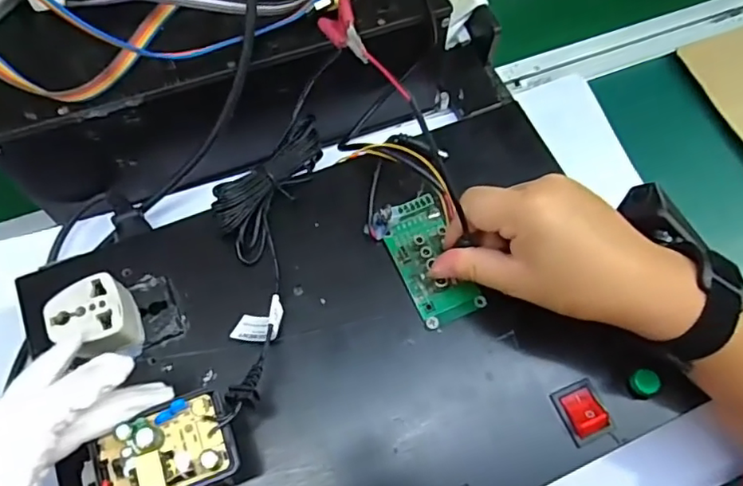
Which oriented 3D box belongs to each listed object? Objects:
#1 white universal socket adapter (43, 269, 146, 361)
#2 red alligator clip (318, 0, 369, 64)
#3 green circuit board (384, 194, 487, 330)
[{"bbox_3d":[-0.149,0.044,0.309,0.037,0.033,0.040,-26,71,-13],"label":"white universal socket adapter"},{"bbox_3d":[-0.015,-0.105,0.281,0.016,0.013,0.031,-18,69,-10],"label":"red alligator clip"},{"bbox_3d":[0.037,0.010,0.345,0.040,0.017,0.077,-18,75,-10],"label":"green circuit board"}]

